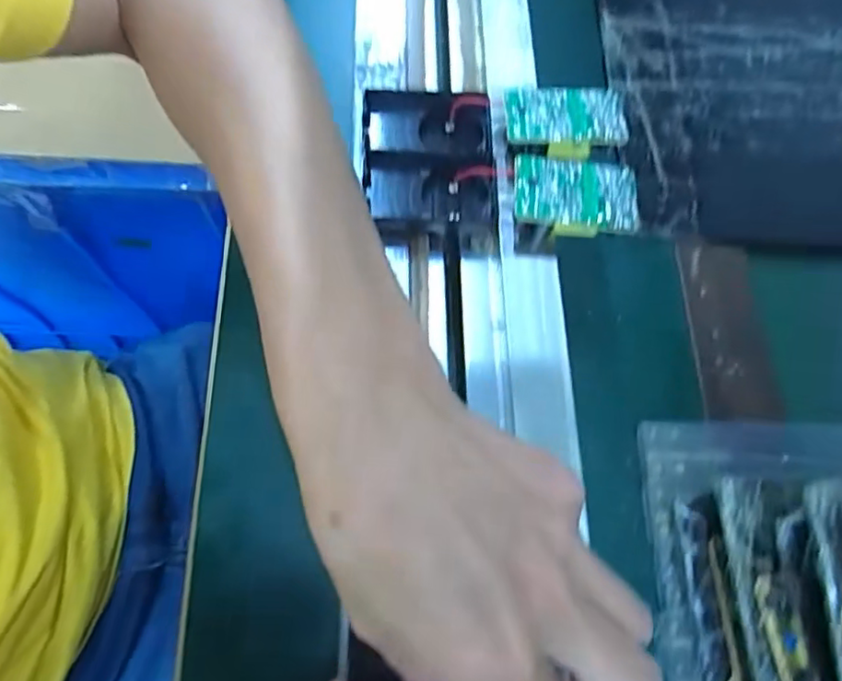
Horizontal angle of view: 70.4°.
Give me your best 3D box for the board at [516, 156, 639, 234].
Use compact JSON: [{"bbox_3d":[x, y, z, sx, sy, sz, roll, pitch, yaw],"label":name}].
[{"bbox_3d":[0.080,-0.076,0.306,0.063,0.006,0.039,4,69,-2],"label":"board"}]

